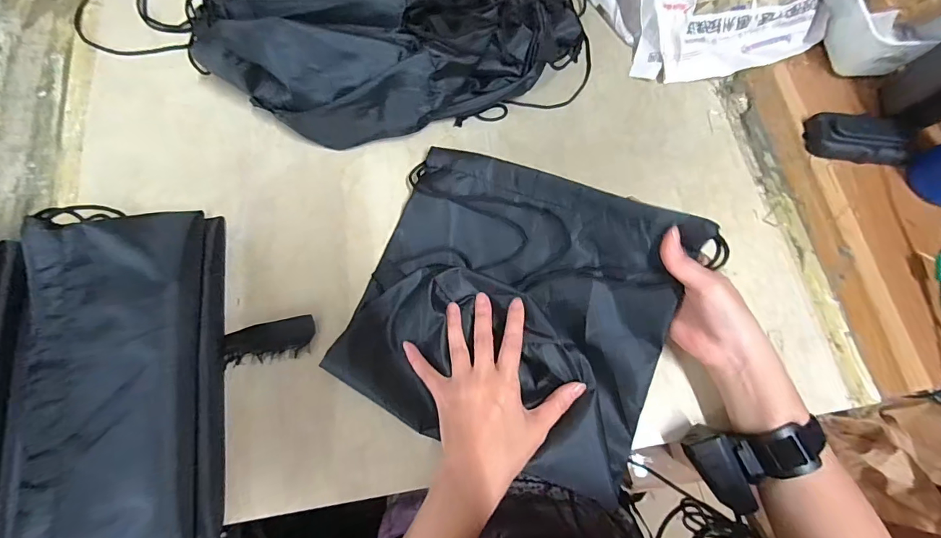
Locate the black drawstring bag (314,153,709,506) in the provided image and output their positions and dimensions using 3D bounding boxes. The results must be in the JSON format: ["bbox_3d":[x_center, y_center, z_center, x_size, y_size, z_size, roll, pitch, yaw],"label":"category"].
[{"bbox_3d":[0.040,0.029,0.378,0.276,0.093,0.258,18,73,6],"label":"black drawstring bag"}]

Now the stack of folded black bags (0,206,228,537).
[{"bbox_3d":[-0.297,0.091,0.360,0.130,0.080,0.294,-8,74,-2],"label":"stack of folded black bags"}]

